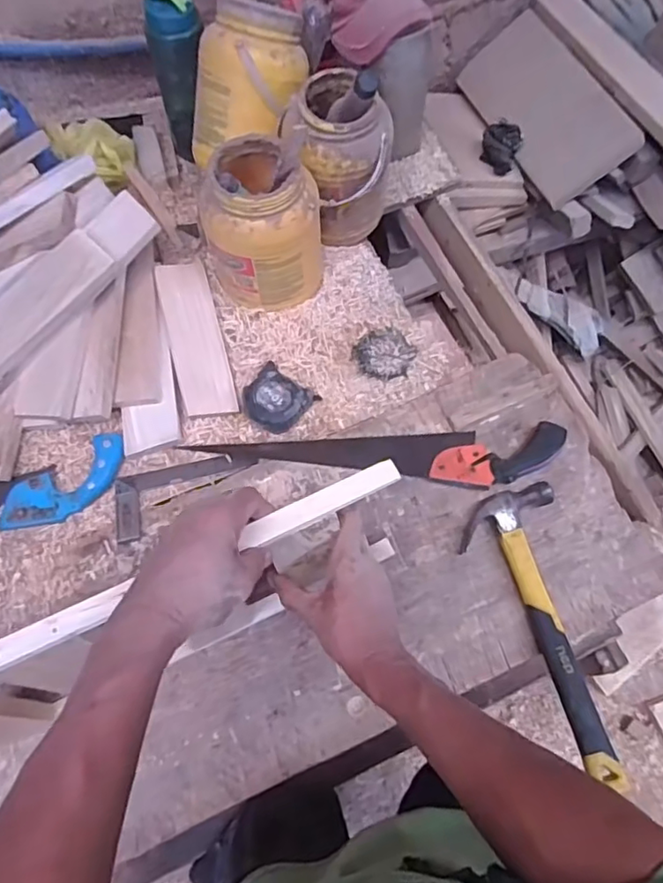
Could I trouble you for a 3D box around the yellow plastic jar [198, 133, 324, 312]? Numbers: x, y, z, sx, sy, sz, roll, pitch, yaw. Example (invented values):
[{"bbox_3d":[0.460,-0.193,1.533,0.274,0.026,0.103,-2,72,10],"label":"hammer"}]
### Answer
[{"bbox_3d":[-0.089,-0.305,0.799,0.142,0.208,0.155,-2,61,3],"label":"yellow plastic jar"}]

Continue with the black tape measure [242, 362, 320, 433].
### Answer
[{"bbox_3d":[-0.076,-0.059,0.798,0.092,0.036,0.086,25,66,17],"label":"black tape measure"}]

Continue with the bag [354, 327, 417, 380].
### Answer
[{"bbox_3d":[0.078,-0.129,0.843,0.087,0.032,0.068,2,62,6],"label":"bag"}]

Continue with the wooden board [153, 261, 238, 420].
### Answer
[{"bbox_3d":[-0.194,-0.148,0.818,0.074,0.010,0.229,-13,82,-13],"label":"wooden board"}]

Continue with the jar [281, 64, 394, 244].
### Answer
[{"bbox_3d":[0.009,-0.402,0.836,0.146,0.223,0.127,2,62,6],"label":"jar"}]

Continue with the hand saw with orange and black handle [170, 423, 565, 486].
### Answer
[{"bbox_3d":[0.057,0.022,0.751,0.478,0.024,0.084,-3,61,3],"label":"hand saw with orange and black handle"}]

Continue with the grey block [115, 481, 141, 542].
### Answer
[{"bbox_3d":[-0.267,0.090,0.748,0.031,0.011,0.089,-16,62,-4],"label":"grey block"}]

